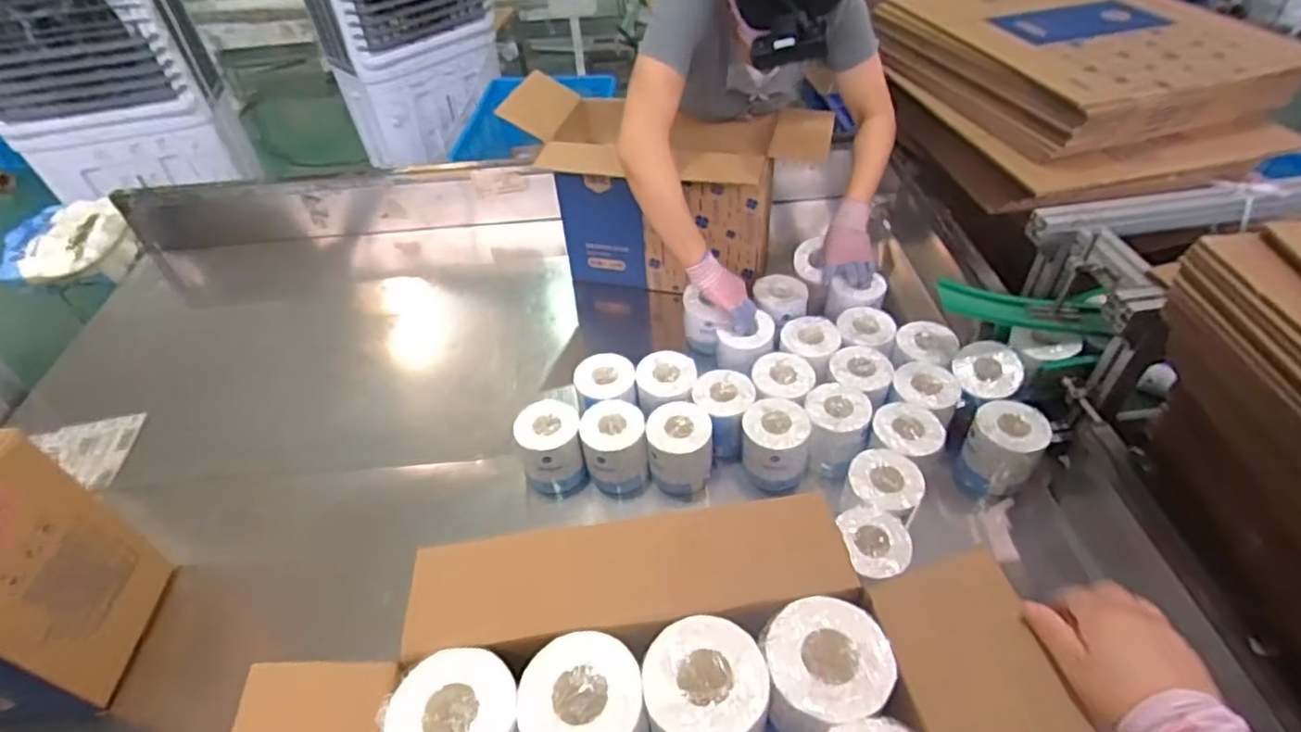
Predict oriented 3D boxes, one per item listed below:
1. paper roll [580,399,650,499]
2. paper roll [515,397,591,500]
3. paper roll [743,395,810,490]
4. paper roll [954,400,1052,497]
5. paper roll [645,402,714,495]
[{"bbox_3d":[-0.056,0.139,1.043,0.097,0.145,0.098,-2,45,2],"label":"paper roll"},{"bbox_3d":[-0.159,0.141,1.051,0.102,0.135,0.103,-17,46,-13],"label":"paper roll"},{"bbox_3d":[0.197,0.125,1.025,0.097,0.115,0.095,-2,45,2],"label":"paper roll"},{"bbox_3d":[0.550,0.143,1.027,0.102,0.142,0.113,30,54,29],"label":"paper roll"},{"bbox_3d":[0.047,0.138,1.029,0.100,0.120,0.109,-1,45,3],"label":"paper roll"}]

